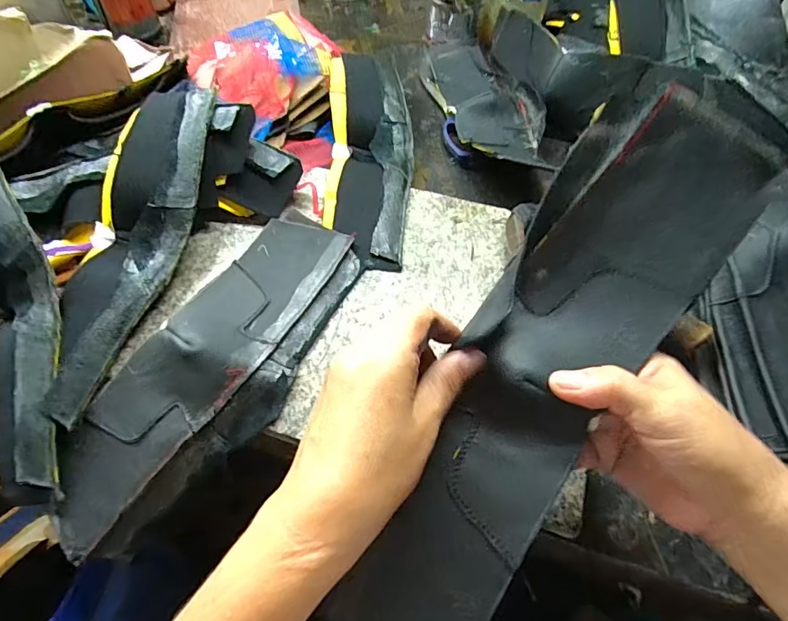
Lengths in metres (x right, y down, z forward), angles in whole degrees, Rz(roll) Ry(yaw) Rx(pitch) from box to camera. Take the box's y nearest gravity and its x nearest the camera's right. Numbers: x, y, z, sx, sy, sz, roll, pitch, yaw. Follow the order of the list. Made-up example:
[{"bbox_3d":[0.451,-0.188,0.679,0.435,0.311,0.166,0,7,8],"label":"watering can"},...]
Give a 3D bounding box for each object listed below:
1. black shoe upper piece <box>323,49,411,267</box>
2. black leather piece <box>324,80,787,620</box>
[{"bbox_3d":[-0.025,-0.173,0.472,0.087,0.026,0.299,-2,58,-1],"label":"black shoe upper piece"},{"bbox_3d":[0.081,0.038,0.242,0.095,0.029,0.318,30,89,17],"label":"black leather piece"}]

